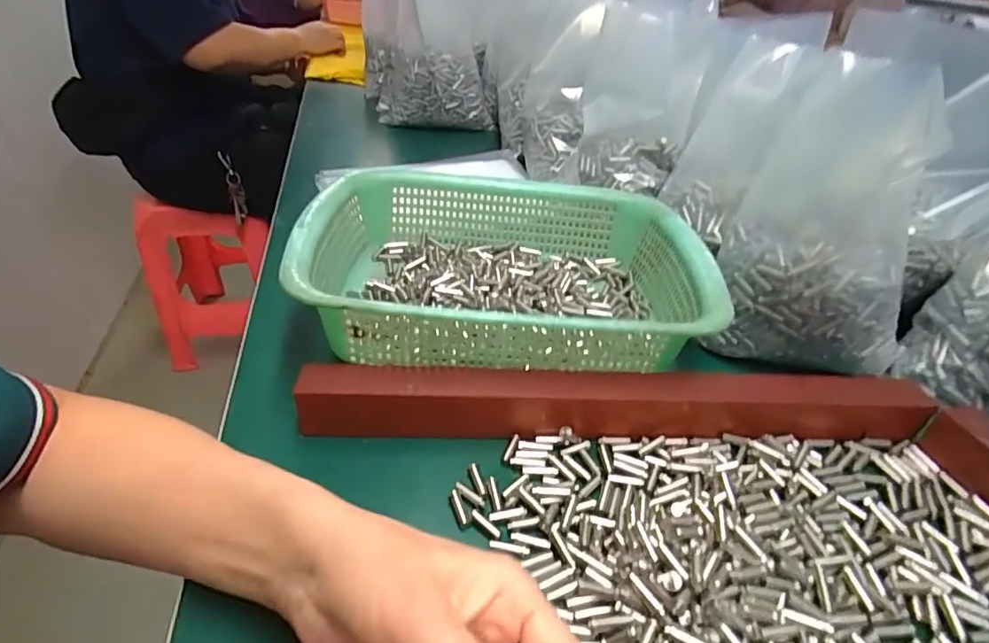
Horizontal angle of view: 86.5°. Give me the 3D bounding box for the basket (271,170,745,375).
[{"bbox_3d":[0.008,-0.041,0.417,0.286,0.080,0.226,4,35,1],"label":"basket"}]

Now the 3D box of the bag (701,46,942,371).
[{"bbox_3d":[0.233,-0.067,0.369,0.122,0.195,0.089,18,38,20],"label":"bag"}]

